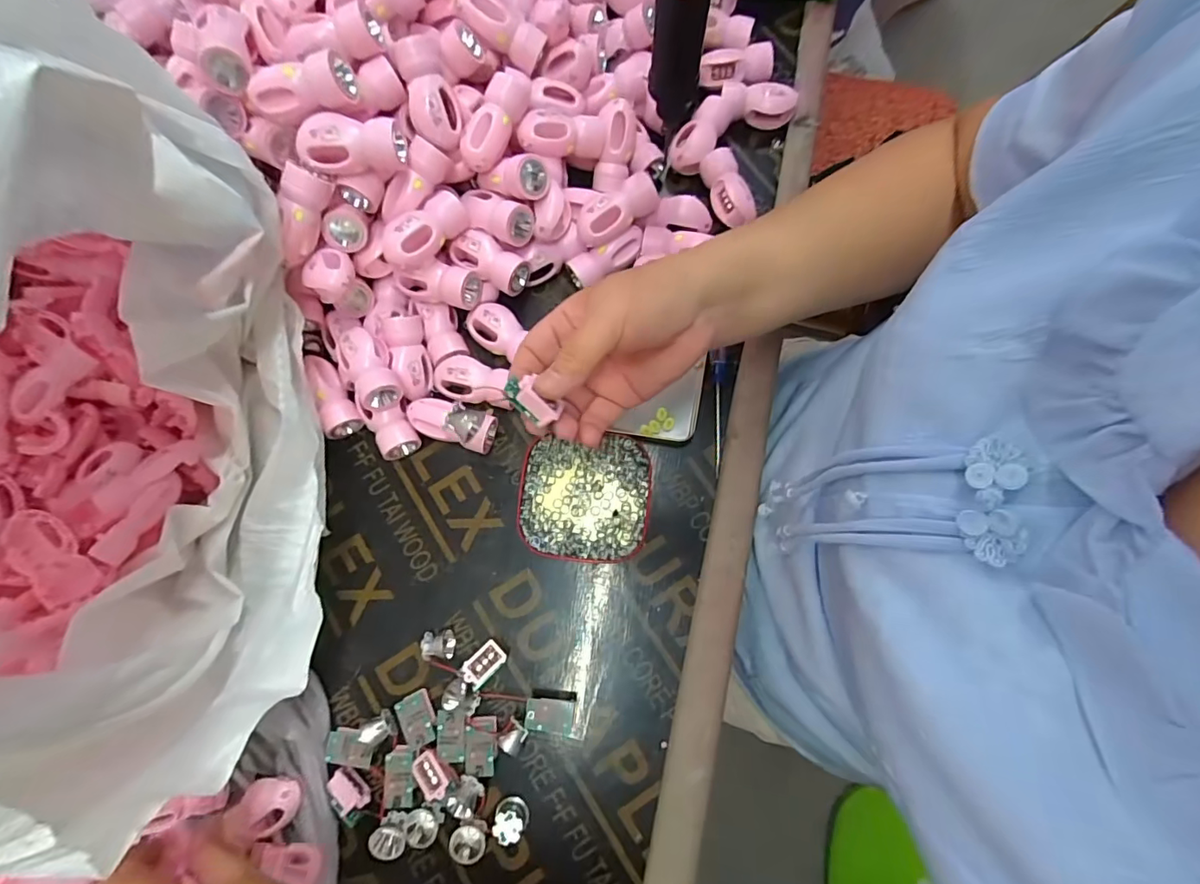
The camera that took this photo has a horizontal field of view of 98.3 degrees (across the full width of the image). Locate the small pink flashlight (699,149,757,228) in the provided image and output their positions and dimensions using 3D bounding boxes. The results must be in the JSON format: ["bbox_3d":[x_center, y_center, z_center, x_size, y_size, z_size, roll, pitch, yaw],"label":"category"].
[{"bbox_3d":[0.108,-0.210,0.435,0.027,0.025,0.067,-19,77,-3],"label":"small pink flashlight"}]

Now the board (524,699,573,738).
[{"bbox_3d":[-0.035,0.191,0.362,0.033,0.007,0.022,11,79,-8],"label":"board"}]

